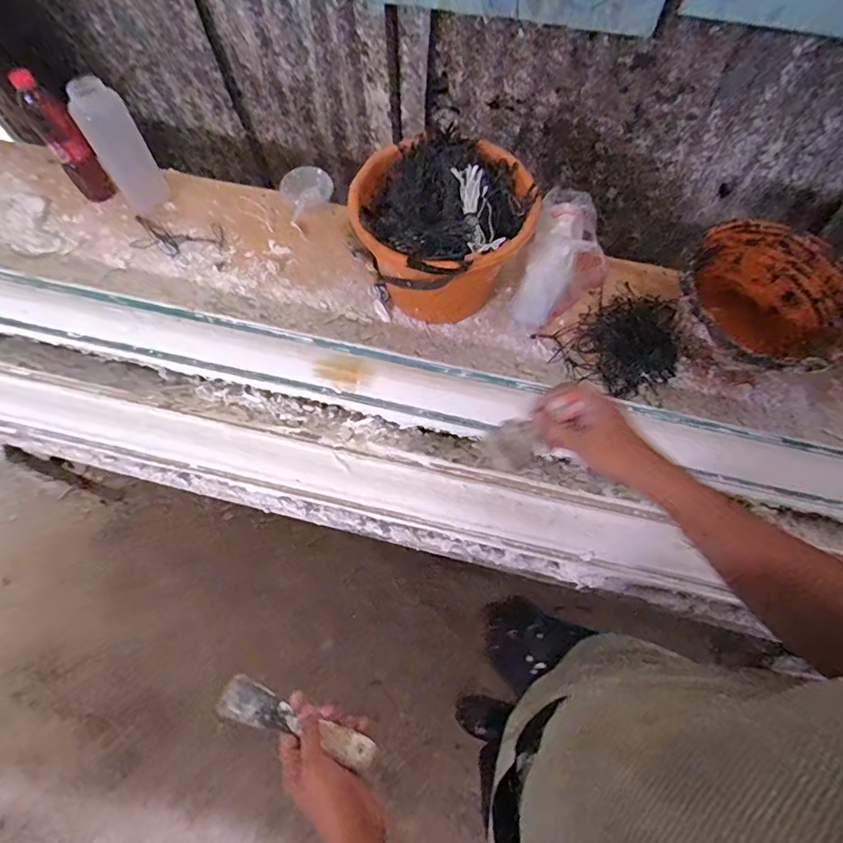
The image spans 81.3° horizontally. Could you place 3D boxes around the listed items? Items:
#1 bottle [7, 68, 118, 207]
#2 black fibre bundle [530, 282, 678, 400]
[{"bbox_3d":[-0.633,-0.496,0.879,0.063,0.211,0.056,-38,71,-14],"label":"bottle"},{"bbox_3d":[0.345,-0.139,0.839,0.236,0.040,0.193,-38,71,-14],"label":"black fibre bundle"}]

